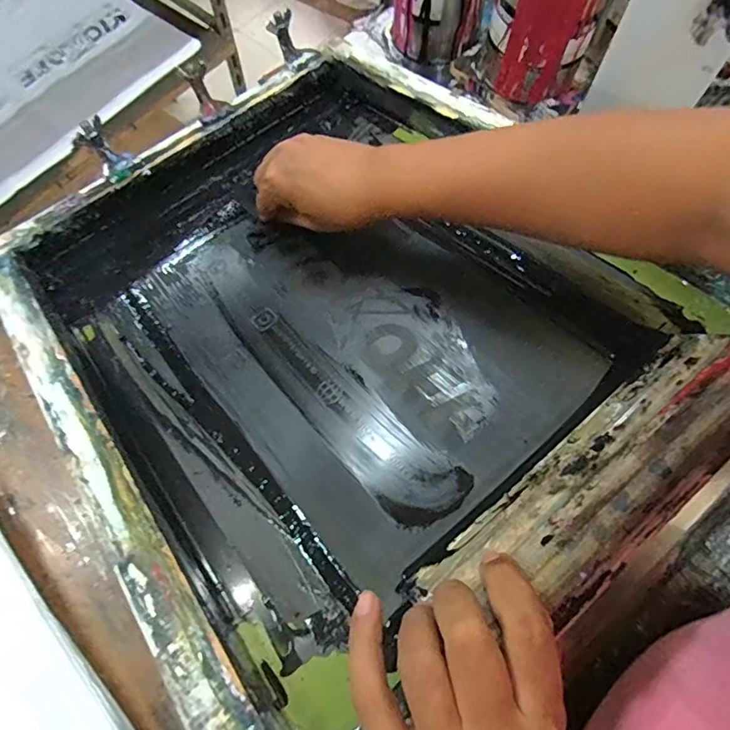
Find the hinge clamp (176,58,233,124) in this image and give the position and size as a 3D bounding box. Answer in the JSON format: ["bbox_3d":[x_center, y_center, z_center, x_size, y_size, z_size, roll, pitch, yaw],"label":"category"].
[{"bbox_3d":[-0.171,-0.294,0.528,0.035,0.018,0.059,-29,104,-9],"label":"hinge clamp"}]

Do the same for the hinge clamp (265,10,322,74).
[{"bbox_3d":[-0.082,-0.360,0.550,0.036,0.026,0.061,-39,103,-12],"label":"hinge clamp"}]

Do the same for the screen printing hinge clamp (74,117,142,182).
[{"bbox_3d":[-0.263,-0.218,0.503,0.037,0.020,0.067,-44,95,-14],"label":"screen printing hinge clamp"}]

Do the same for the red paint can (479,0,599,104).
[{"bbox_3d":[0.189,-0.374,0.511,0.103,0.139,0.101,25,71,12],"label":"red paint can"}]

